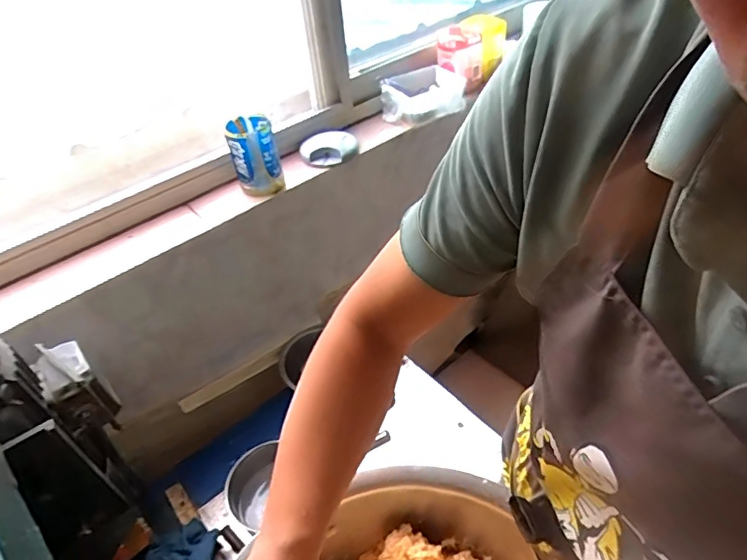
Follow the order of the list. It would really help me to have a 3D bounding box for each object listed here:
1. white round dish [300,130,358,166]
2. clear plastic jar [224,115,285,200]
[{"bbox_3d":[-0.094,-0.275,1.045,0.102,0.022,0.110,-4,42,3],"label":"white round dish"},{"bbox_3d":[-0.219,-0.226,0.939,0.079,0.138,0.077,-4,42,3],"label":"clear plastic jar"}]

